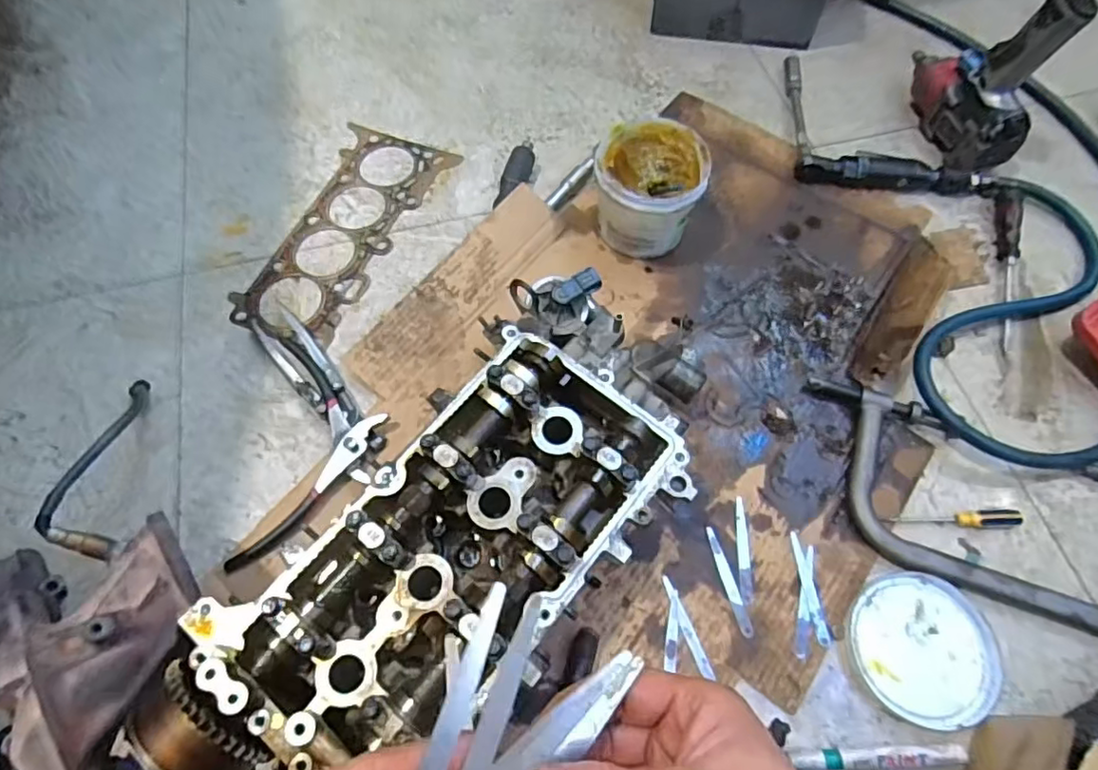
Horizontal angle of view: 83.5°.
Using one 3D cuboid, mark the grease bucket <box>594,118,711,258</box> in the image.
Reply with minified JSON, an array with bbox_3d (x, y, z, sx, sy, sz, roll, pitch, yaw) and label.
[{"bbox_3d":[0.113,-0.216,0.703,0.120,0.104,0.126,2,63,2],"label":"grease bucket"}]

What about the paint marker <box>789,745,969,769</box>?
[{"bbox_3d":[0.265,0.299,0.494,0.132,0.017,0.015,-2,63,0],"label":"paint marker"}]

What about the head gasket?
[{"bbox_3d":[-0.249,-0.193,0.754,0.141,0.008,0.324,20,65,11],"label":"head gasket"}]

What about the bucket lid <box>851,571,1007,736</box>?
[{"bbox_3d":[0.325,0.226,0.530,0.117,0.007,0.118,-1,63,1],"label":"bucket lid"}]

